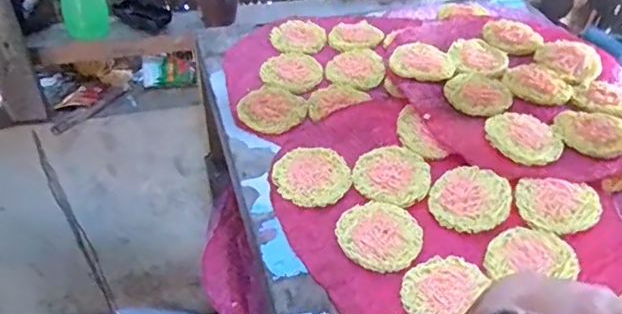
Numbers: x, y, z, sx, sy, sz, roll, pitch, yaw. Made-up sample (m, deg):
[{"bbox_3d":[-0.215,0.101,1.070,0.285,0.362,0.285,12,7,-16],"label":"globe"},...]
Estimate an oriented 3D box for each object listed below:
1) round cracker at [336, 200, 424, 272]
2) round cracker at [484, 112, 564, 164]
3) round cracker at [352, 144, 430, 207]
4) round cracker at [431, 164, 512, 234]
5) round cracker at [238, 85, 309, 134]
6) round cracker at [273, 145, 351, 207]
[{"bbox_3d":[0.066,0.072,0.535,0.078,0.012,0.081,3,46,-3],"label":"round cracker"},{"bbox_3d":[0.234,-0.020,0.614,0.075,0.012,0.079,3,46,-3],"label":"round cracker"},{"bbox_3d":[0.087,0.015,0.593,0.077,0.004,0.080,3,46,-3],"label":"round cracker"},{"bbox_3d":[0.162,0.042,0.562,0.074,0.021,0.080,3,46,-3],"label":"round cracker"},{"bbox_3d":[-0.047,-0.057,0.668,0.079,0.016,0.071,16,46,9],"label":"round cracker"},{"bbox_3d":[0.002,0.019,0.587,0.079,0.008,0.074,3,46,-3],"label":"round cracker"}]

